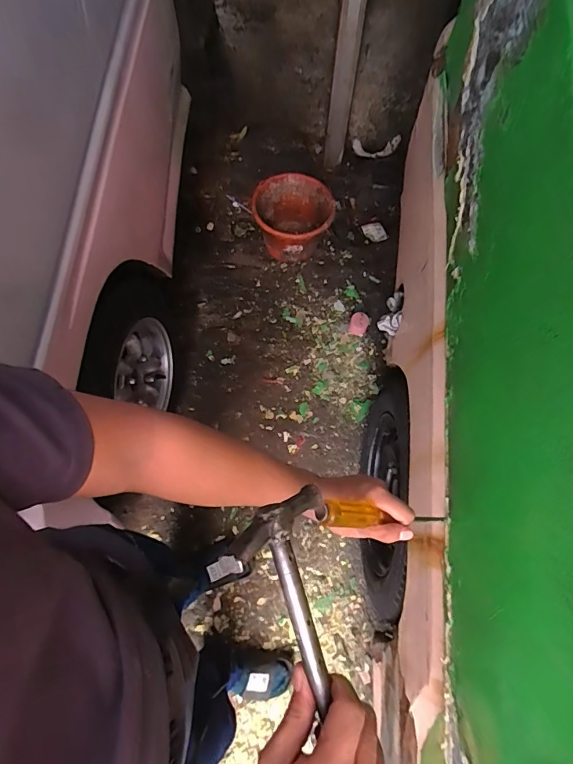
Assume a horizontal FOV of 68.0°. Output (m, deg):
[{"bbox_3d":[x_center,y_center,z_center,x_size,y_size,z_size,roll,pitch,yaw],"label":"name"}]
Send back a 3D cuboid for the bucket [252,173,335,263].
[{"bbox_3d":[0.021,-0.564,1.529,0.268,0.206,0.272,0,70,-1],"label":"bucket"}]

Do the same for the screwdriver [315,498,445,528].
[{"bbox_3d":[0.119,0.153,0.488,0.234,0.019,0.023,18,63,-40],"label":"screwdriver"}]

